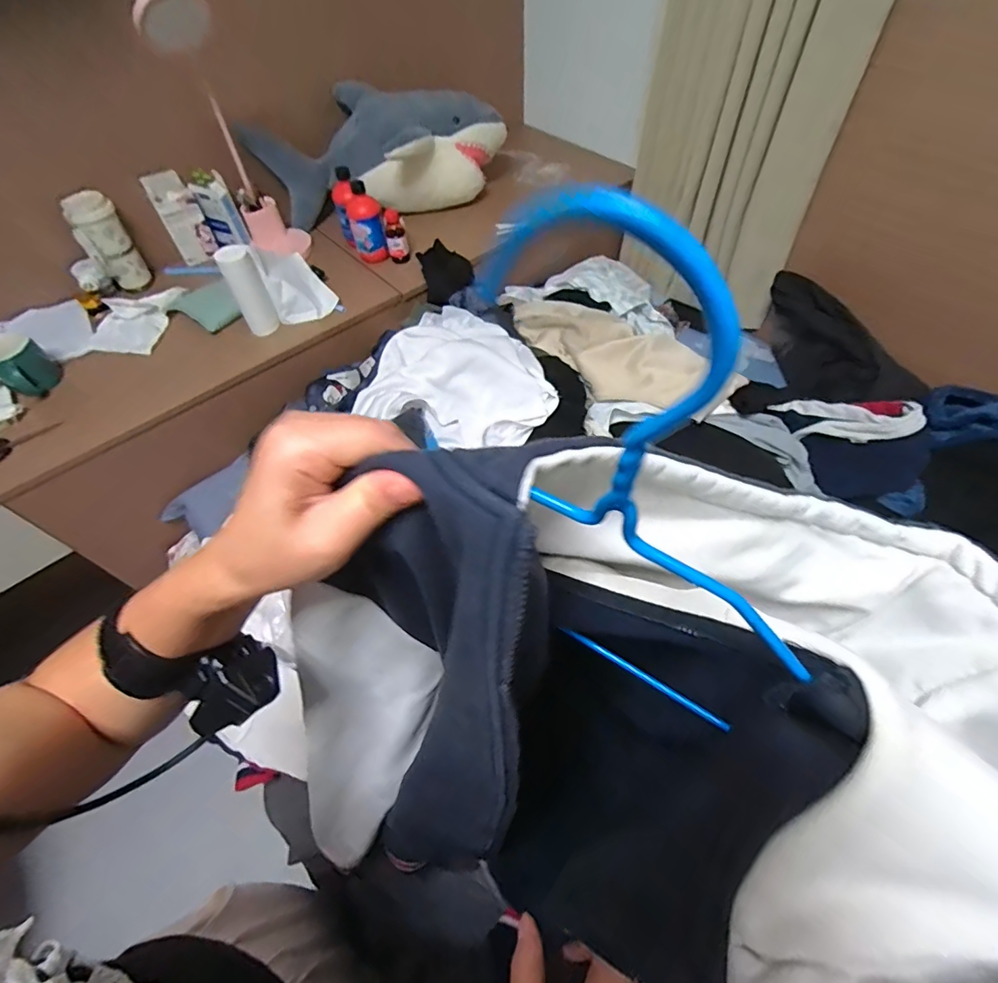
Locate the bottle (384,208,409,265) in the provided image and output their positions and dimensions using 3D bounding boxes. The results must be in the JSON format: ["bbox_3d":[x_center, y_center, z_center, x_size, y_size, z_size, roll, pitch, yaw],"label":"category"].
[{"bbox_3d":[-0.230,-0.571,1.122,0.044,0.104,0.034,-10,55,-5],"label":"bottle"}]

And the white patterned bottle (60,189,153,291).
[{"bbox_3d":[-0.813,-0.514,1.051,0.091,0.187,0.071,-36,61,-21],"label":"white patterned bottle"}]

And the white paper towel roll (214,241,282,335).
[{"bbox_3d":[-0.482,-0.382,0.974,0.064,0.169,0.053,-27,58,-16],"label":"white paper towel roll"}]

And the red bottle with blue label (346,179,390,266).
[{"bbox_3d":[-0.291,-0.584,1.106,0.072,0.147,0.063,-18,56,-10],"label":"red bottle with blue label"}]

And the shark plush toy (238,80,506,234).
[{"bbox_3d":[-0.266,-0.757,1.169,0.572,0.223,0.203,-8,55,-3],"label":"shark plush toy"}]

